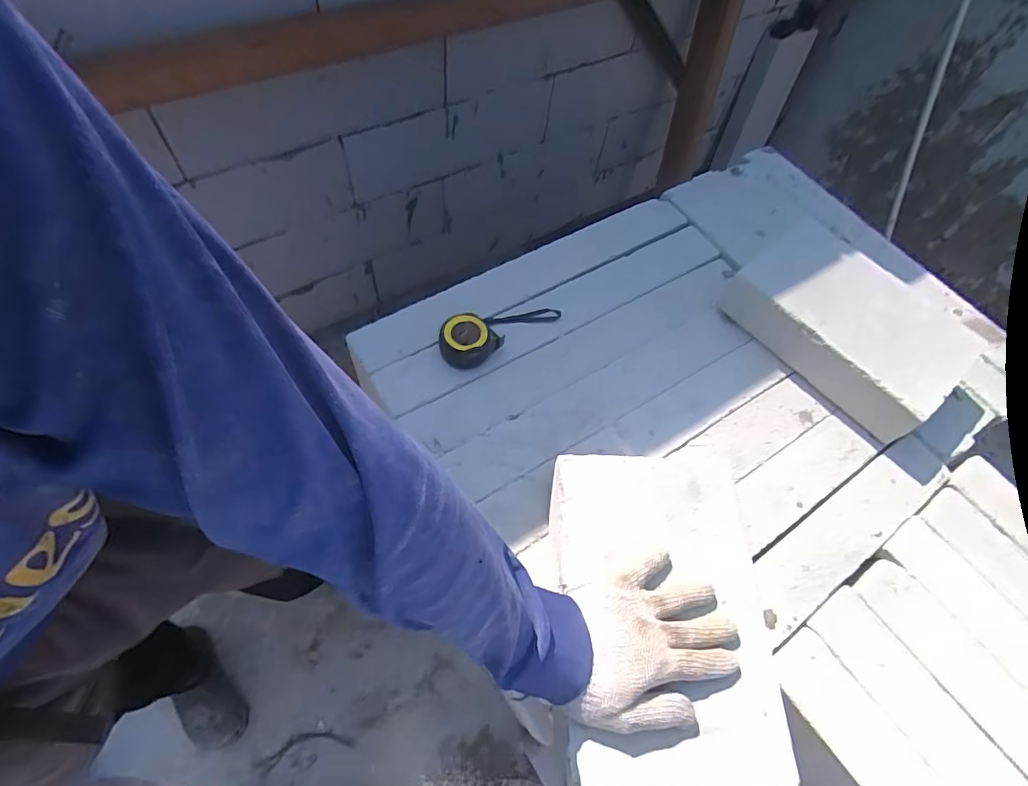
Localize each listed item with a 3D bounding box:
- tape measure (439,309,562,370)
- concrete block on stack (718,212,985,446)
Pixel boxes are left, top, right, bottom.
[{"bbox_3d":[-0.023,-0.096,0.721,0.183,0.044,0.071,-36,69,-22],"label":"tape measure"},{"bbox_3d":[0.473,-0.103,0.744,0.181,0.093,0.300,-36,67,-23],"label":"concrete block on stack"}]

